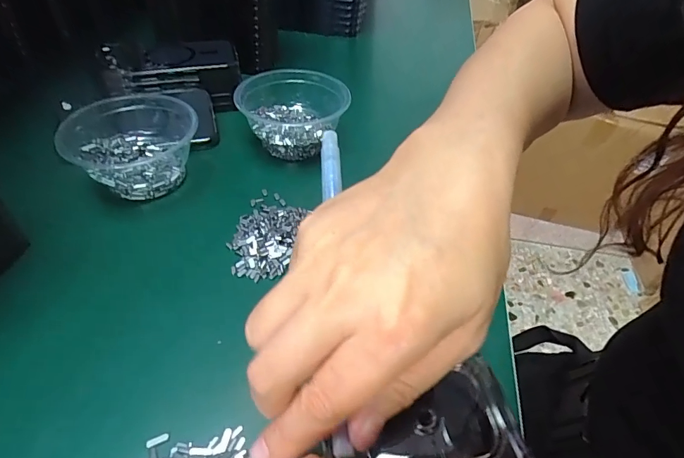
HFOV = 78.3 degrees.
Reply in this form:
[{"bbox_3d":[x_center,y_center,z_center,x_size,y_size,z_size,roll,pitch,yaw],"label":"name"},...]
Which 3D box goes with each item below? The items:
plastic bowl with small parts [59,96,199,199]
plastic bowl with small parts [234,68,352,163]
[{"bbox_3d":[-0.197,-0.074,0.387,0.097,0.060,0.098,3,45,-3],"label":"plastic bowl with small parts"},{"bbox_3d":[-0.051,-0.113,0.442,0.110,0.068,0.097,-8,46,-13],"label":"plastic bowl with small parts"}]

